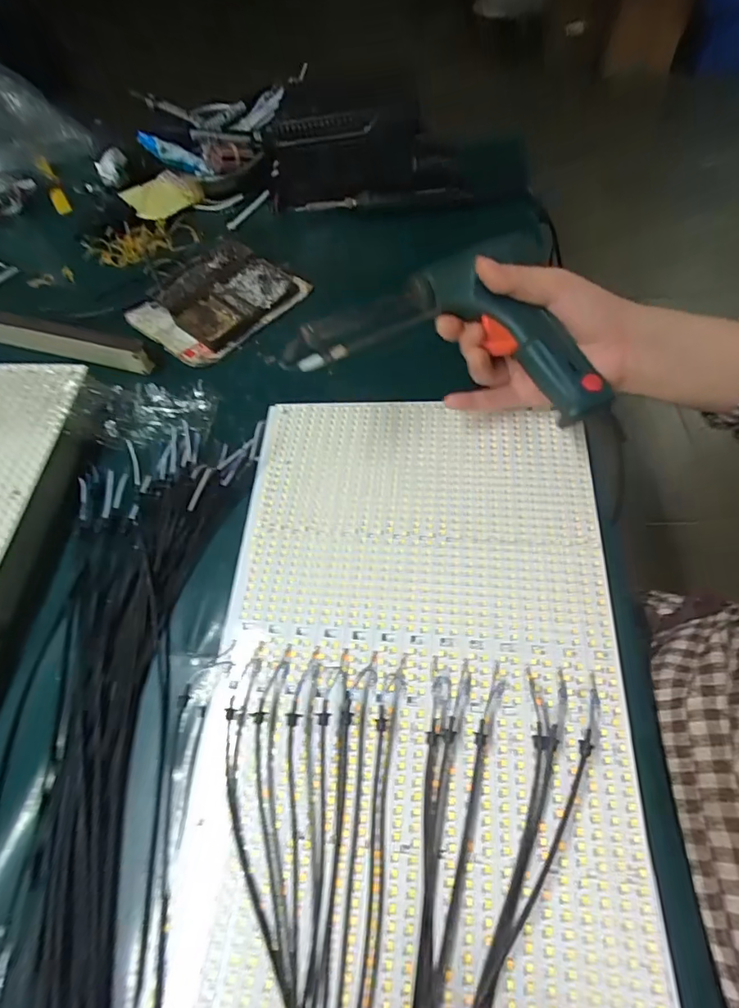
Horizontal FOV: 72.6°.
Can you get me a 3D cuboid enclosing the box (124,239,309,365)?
[{"bbox_3d":[-0.151,-0.206,0.490,0.147,0.026,0.120,-40,65,-20],"label":"box"}]

